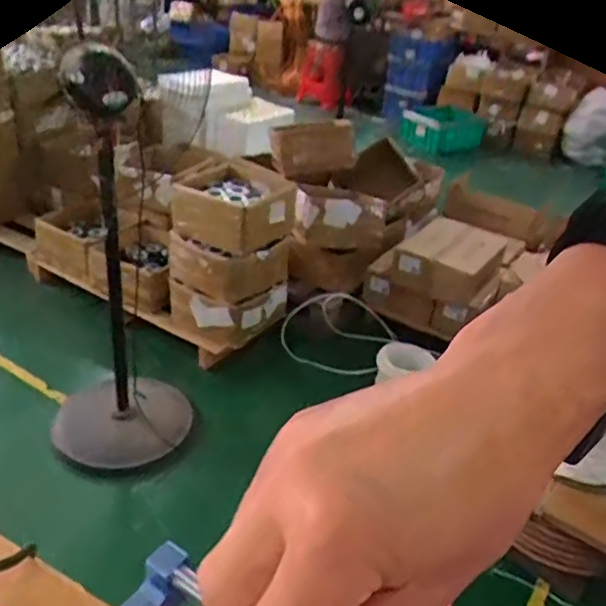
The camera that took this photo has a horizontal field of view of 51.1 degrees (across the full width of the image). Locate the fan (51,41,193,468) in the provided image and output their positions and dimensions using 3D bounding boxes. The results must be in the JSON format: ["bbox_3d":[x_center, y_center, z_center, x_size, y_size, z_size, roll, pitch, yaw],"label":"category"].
[{"bbox_3d":[-0.508,-0.091,1.716,0.375,1.144,0.357,0,31,-10],"label":"fan"}]

